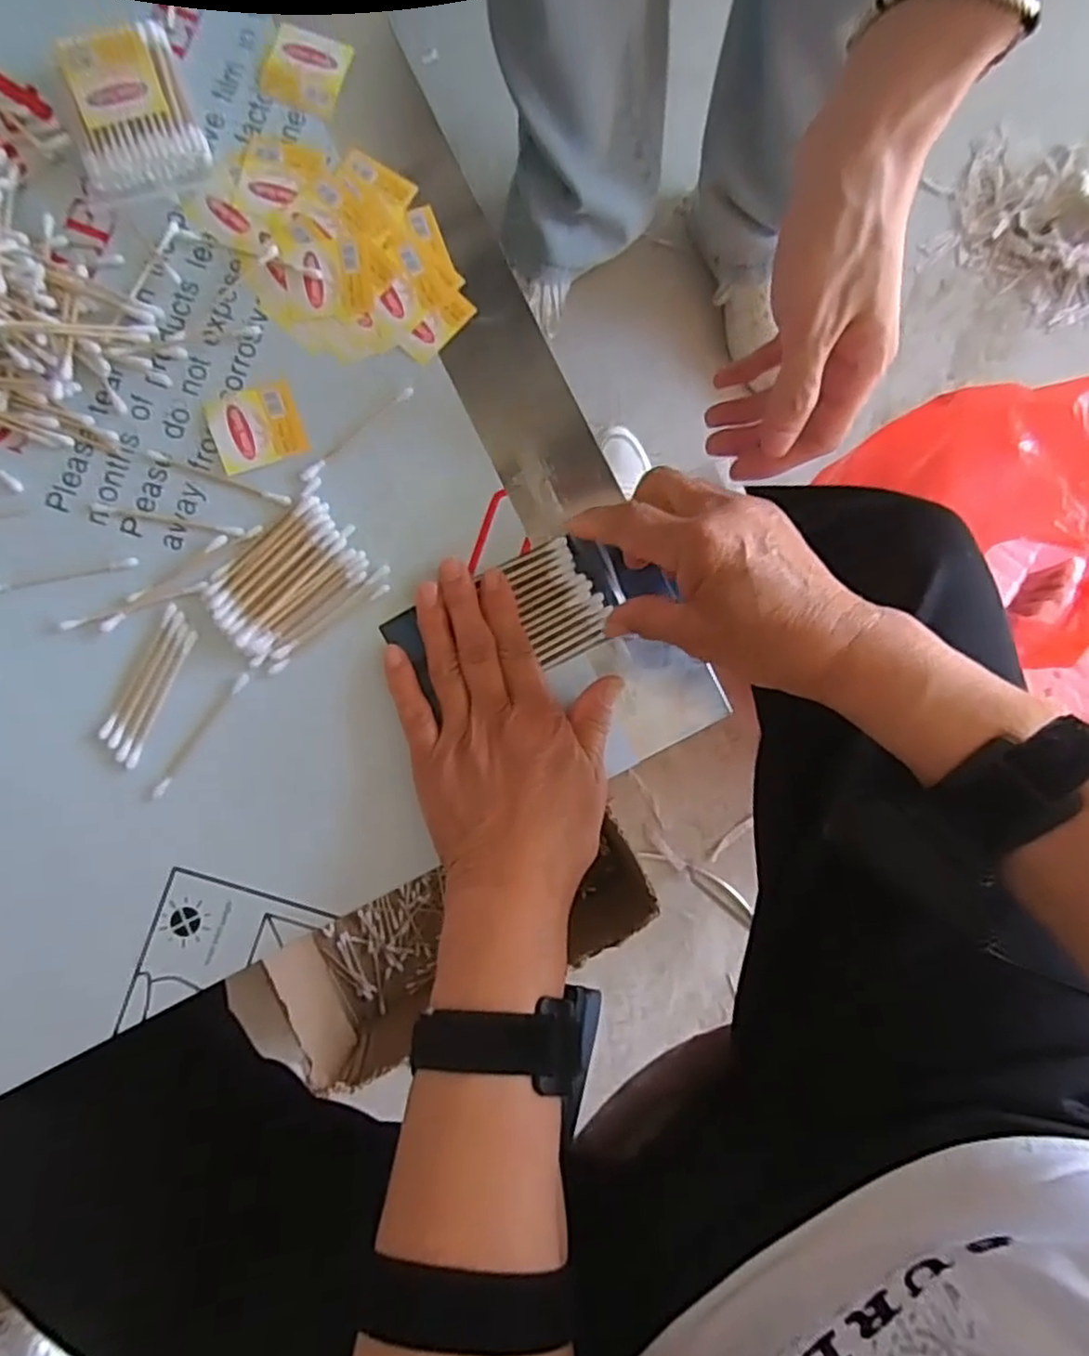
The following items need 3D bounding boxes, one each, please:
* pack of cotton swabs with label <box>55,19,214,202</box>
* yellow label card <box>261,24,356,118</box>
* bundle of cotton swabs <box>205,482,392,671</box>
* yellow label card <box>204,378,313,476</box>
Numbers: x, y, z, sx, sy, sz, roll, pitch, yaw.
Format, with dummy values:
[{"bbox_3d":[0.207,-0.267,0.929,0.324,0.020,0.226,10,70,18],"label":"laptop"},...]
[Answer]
[{"bbox_3d":[-0.208,-0.282,0.350,0.062,0.022,0.072,-20,89,-6],"label":"pack of cotton swabs with label"},{"bbox_3d":[-0.127,-0.323,0.374,0.037,0.005,0.043,17,85,-4],"label":"yellow label card"},{"bbox_3d":[-0.126,-0.049,0.350,0.078,0.010,0.063,-39,90,-6],"label":"bundle of cotton swabs"},{"bbox_3d":[-0.146,-0.128,0.359,0.044,0.004,0.039,-20,91,-11],"label":"yellow label card"}]

